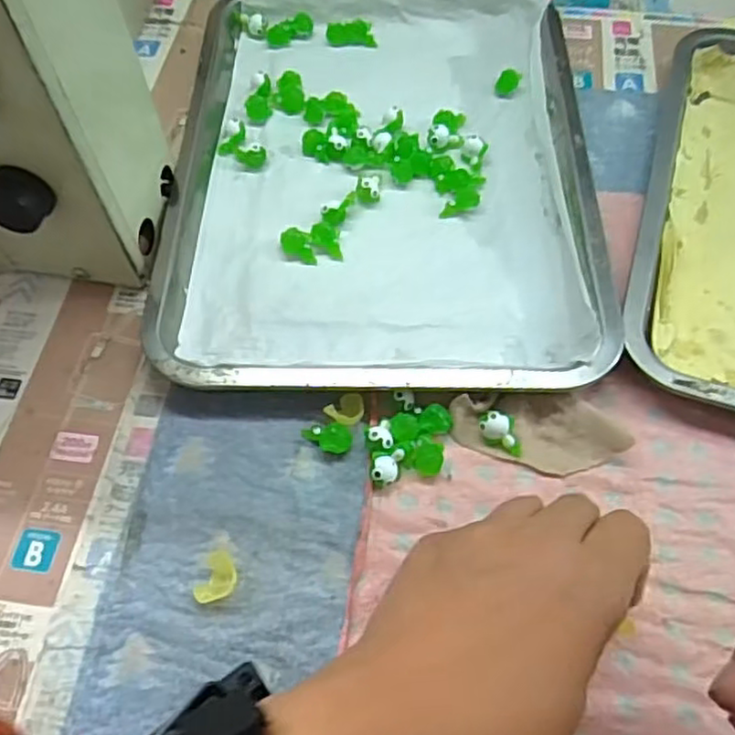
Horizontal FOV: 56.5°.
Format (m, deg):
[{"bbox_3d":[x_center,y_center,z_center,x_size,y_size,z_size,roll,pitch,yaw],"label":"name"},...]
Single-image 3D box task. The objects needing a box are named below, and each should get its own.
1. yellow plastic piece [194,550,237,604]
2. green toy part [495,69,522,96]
[{"bbox_3d":[-0.071,0.101,0.326,0.017,0.008,0.025,18,63,11],"label":"yellow plastic piece"},{"bbox_3d":[0.100,-0.204,0.486,0.016,0.011,0.013,14,62,9],"label":"green toy part"}]

